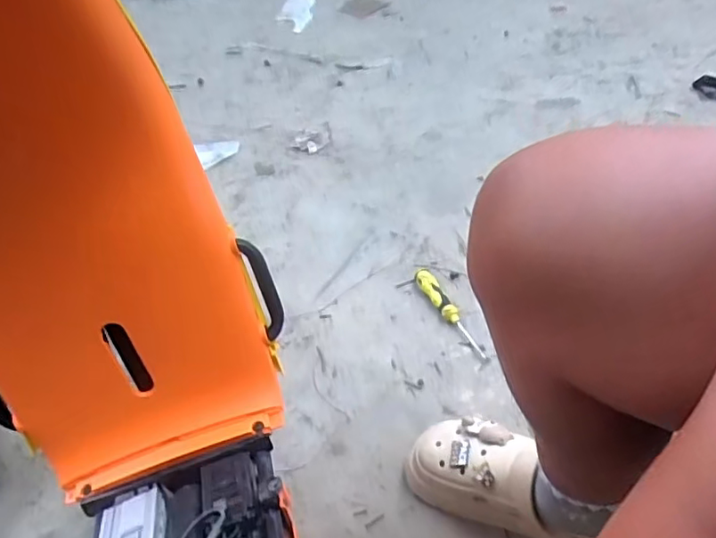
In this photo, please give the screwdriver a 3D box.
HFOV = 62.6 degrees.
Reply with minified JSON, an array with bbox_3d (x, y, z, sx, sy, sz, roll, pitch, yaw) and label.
[{"bbox_3d":[0.146,0.066,0.936,0.032,0.028,0.188,-22,45,-14],"label":"screwdriver"}]

